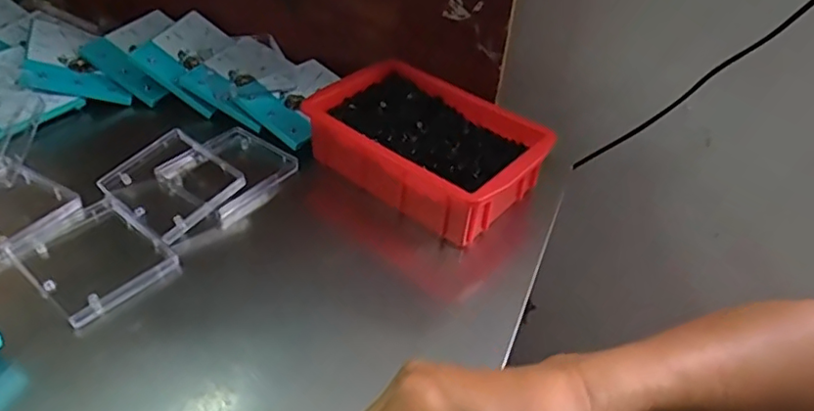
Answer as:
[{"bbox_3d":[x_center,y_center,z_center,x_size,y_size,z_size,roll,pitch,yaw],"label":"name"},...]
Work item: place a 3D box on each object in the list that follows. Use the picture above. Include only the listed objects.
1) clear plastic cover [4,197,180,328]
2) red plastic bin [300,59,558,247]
[{"bbox_3d":[-0.242,0.037,0.443,0.108,0.013,0.086,33,46,27],"label":"clear plastic cover"},{"bbox_3d":[0.011,-0.059,0.533,0.201,0.063,0.125,31,46,25],"label":"red plastic bin"}]

